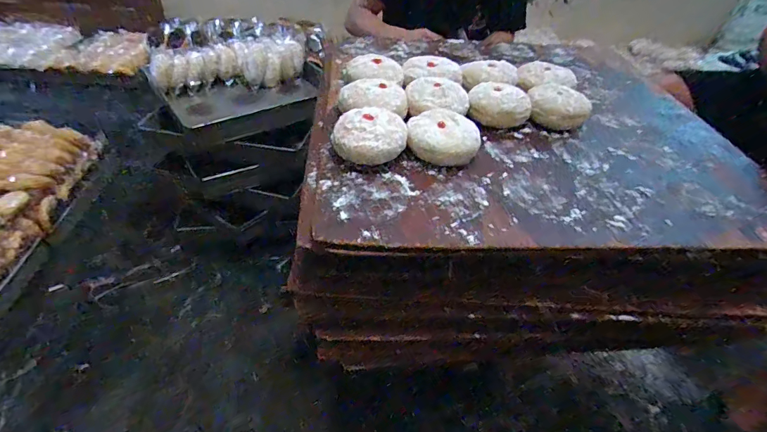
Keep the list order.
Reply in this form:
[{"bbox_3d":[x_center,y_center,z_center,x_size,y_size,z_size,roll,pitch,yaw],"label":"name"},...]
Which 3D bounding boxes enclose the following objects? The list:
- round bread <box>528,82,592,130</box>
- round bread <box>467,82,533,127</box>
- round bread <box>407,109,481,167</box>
[{"bbox_3d":[0.247,-0.154,0.572,0.085,0.039,0.078,14,43,10],"label":"round bread"},{"bbox_3d":[0.161,-0.152,0.564,0.084,0.039,0.085,2,42,-2],"label":"round bread"},{"bbox_3d":[0.073,-0.095,0.499,0.085,0.036,0.085,2,42,-2],"label":"round bread"}]

